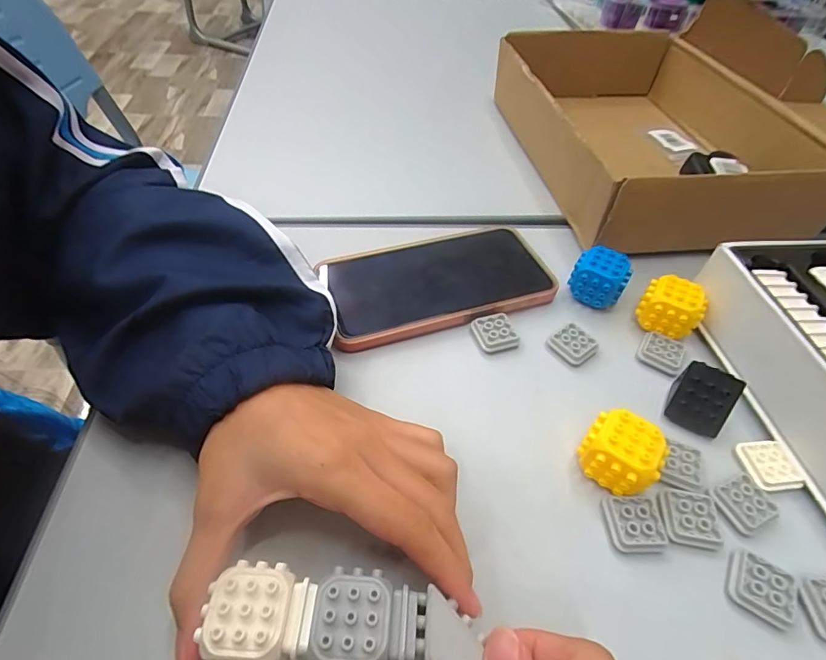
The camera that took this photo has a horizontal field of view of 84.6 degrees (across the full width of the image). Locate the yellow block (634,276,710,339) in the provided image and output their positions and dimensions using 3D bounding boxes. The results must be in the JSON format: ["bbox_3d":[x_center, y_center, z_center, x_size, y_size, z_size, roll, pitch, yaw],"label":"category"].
[{"bbox_3d":[0.175,-0.013,0.311,0.038,0.035,0.029,37,58,25],"label":"yellow block"}]

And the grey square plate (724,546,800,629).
[{"bbox_3d":[0.165,0.121,0.214,0.029,0.005,0.026,26,54,19],"label":"grey square plate"}]

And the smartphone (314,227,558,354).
[{"bbox_3d":[0.018,-0.035,0.337,0.161,0.014,0.085,-14,52,-14],"label":"smartphone"}]

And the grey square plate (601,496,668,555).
[{"bbox_3d":[0.112,0.099,0.230,0.026,0.006,0.026,2,50,0],"label":"grey square plate"}]

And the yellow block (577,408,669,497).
[{"bbox_3d":[0.109,0.066,0.241,0.036,0.035,0.030,31,55,22],"label":"yellow block"}]

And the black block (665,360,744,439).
[{"bbox_3d":[0.170,0.041,0.267,0.031,0.025,0.029,28,54,20],"label":"black block"}]

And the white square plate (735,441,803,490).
[{"bbox_3d":[0.199,0.075,0.254,0.026,0.004,0.027,-3,50,-5],"label":"white square plate"}]

